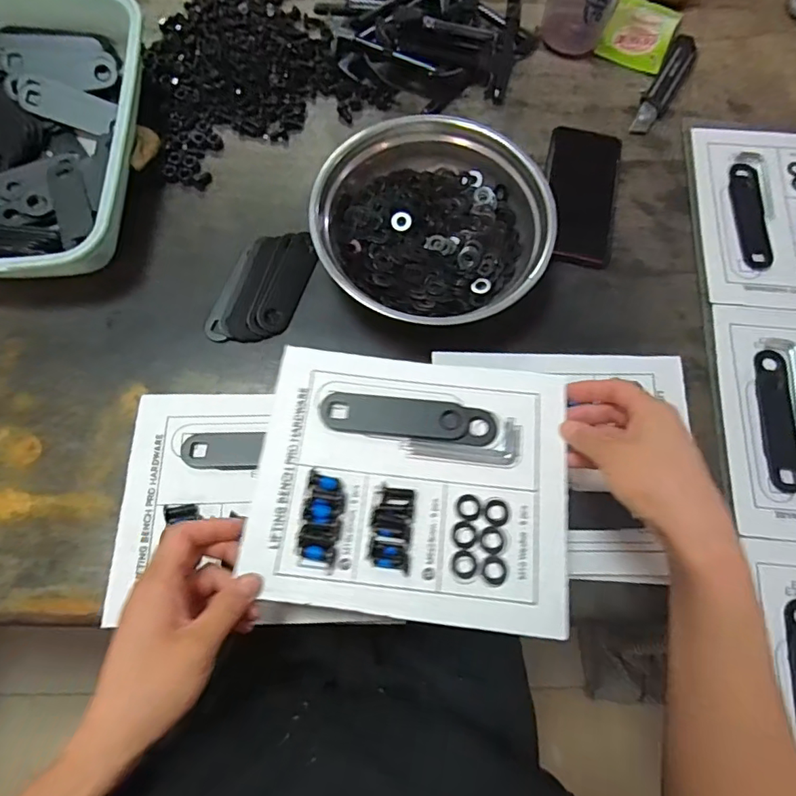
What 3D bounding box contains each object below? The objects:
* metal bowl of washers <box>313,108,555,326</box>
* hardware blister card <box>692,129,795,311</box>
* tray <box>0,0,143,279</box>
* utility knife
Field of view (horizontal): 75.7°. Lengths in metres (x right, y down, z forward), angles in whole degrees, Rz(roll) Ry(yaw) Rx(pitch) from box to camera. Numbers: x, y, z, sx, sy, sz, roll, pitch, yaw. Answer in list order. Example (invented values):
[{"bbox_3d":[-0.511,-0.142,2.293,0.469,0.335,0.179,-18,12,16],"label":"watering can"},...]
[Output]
[{"bbox_3d":[0.028,-0.167,0.491,0.206,0.074,0.197,1,72,-2],"label":"metal bowl of washers"},{"bbox_3d":[0.416,-0.191,0.538,0.187,0.014,0.216,5,72,0],"label":"hardware blister card"},{"bbox_3d":[-0.376,-0.258,0.502,0.234,0.072,0.325,2,72,-1],"label":"tray"},{"bbox_3d":[0.314,-0.370,0.600,0.032,0.012,0.155,31,74,8],"label":"utility knife"}]

